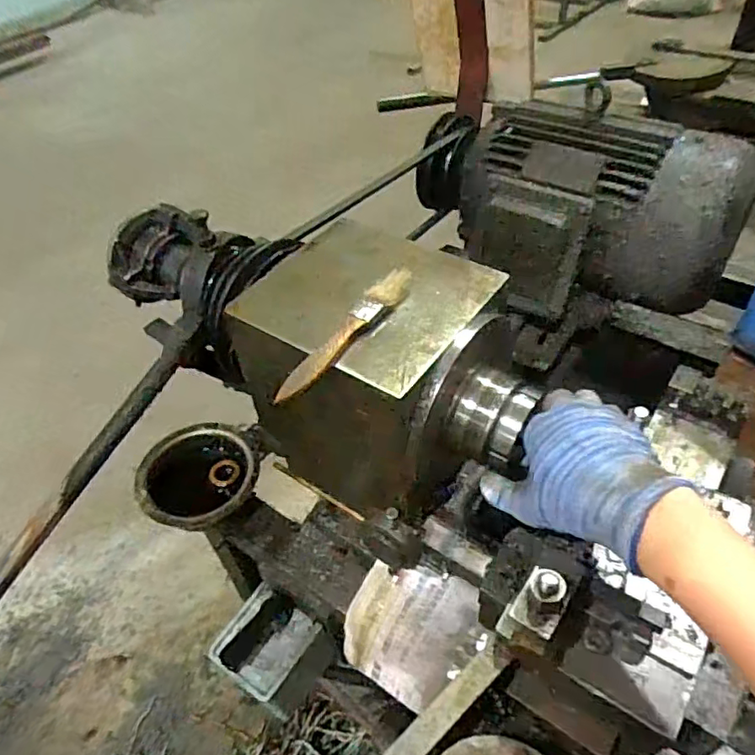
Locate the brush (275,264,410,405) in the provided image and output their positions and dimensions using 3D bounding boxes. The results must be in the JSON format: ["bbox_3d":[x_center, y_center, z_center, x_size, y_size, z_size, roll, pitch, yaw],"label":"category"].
[{"bbox_3d":[-0.022,-0.034,0.425,0.021,0.013,0.150,27,55,27],"label":"brush"}]

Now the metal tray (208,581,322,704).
[{"bbox_3d":[-0.119,0.277,0.623,0.091,0.045,0.093,22,52,23],"label":"metal tray"}]

